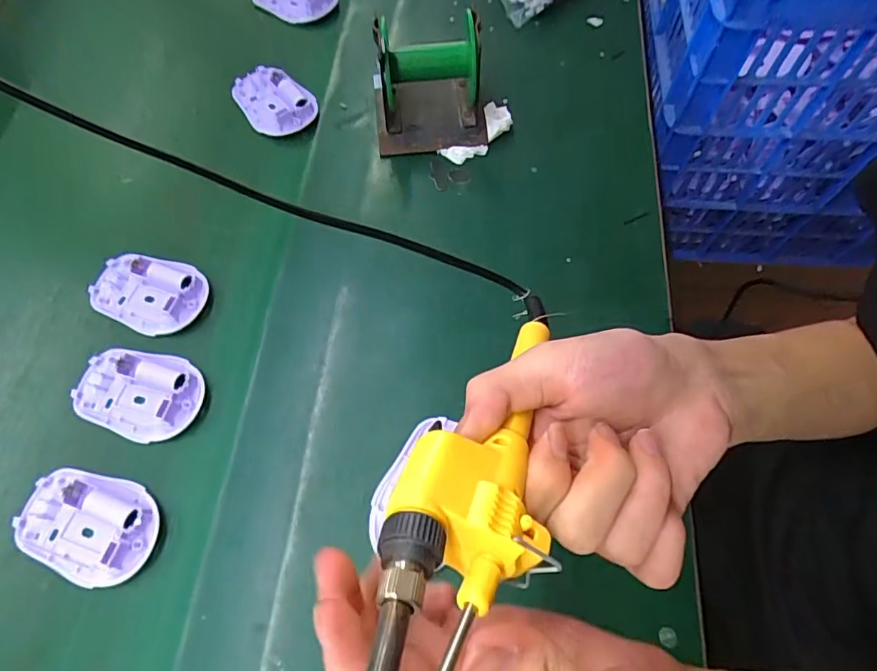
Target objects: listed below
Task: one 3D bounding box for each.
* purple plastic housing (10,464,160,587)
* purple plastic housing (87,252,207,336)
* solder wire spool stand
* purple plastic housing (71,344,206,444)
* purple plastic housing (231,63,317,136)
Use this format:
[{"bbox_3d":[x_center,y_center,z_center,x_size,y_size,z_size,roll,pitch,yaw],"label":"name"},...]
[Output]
[{"bbox_3d":[-0.227,0.120,0.326,0.090,0.015,0.062,20,66,9],"label":"purple plastic housing"},{"bbox_3d":[-0.228,-0.035,0.398,0.091,0.018,0.058,15,65,6],"label":"purple plastic housing"},{"bbox_3d":[-0.007,-0.206,0.432,0.094,0.097,0.065,-5,65,-3],"label":"solder wire spool stand"},{"bbox_3d":[-0.215,0.039,0.365,0.090,0.016,0.062,18,66,8],"label":"purple plastic housing"},{"bbox_3d":[-0.157,-0.222,0.476,0.087,0.020,0.052,42,71,17],"label":"purple plastic housing"}]

